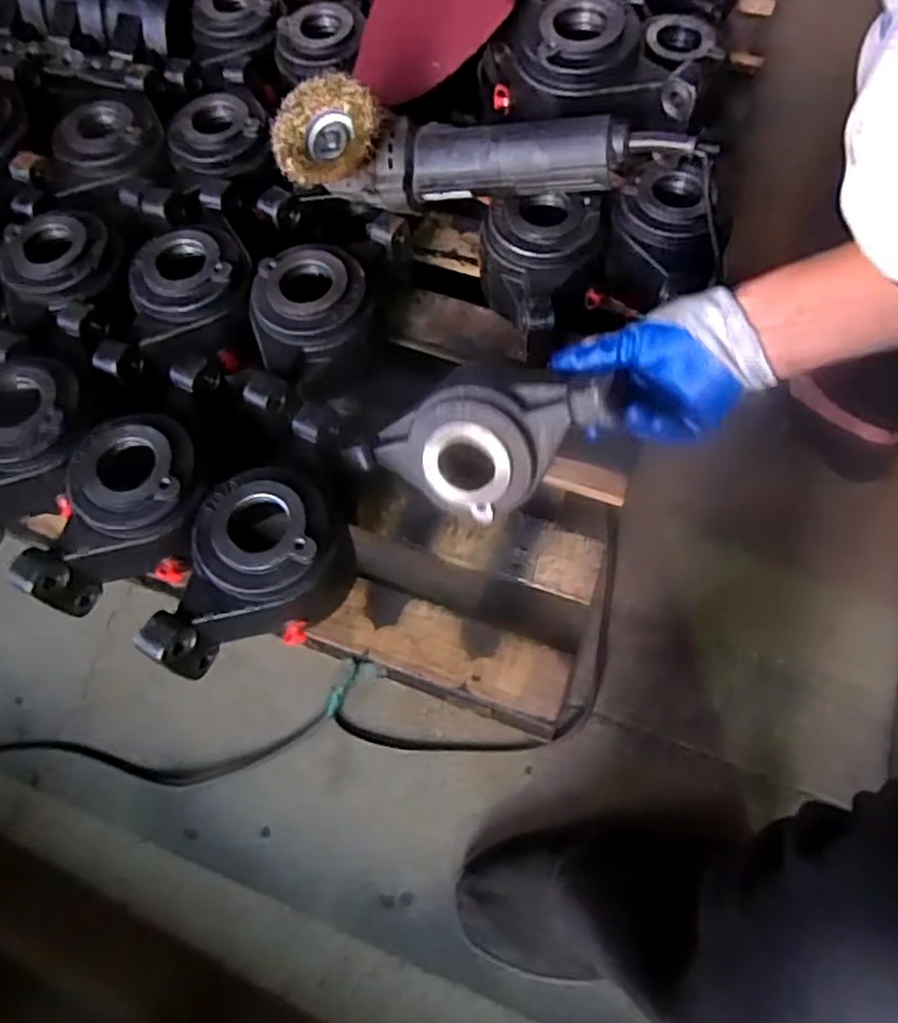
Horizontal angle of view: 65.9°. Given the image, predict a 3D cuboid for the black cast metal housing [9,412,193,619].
[{"bbox_3d":[-0.266,-0.003,0.562,0.152,0.084,0.112,-21,66,-7],"label":"black cast metal housing"}]

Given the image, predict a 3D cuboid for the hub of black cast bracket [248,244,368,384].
[{"bbox_3d":[-0.119,-0.173,0.608,0.116,0.044,0.116,0,77,-1],"label":"hub of black cast bracket"}]

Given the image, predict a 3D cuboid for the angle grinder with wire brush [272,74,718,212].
[{"bbox_3d":[0.023,-0.309,0.595,0.341,0.086,0.077,-1,66,2],"label":"angle grinder with wire brush"}]

